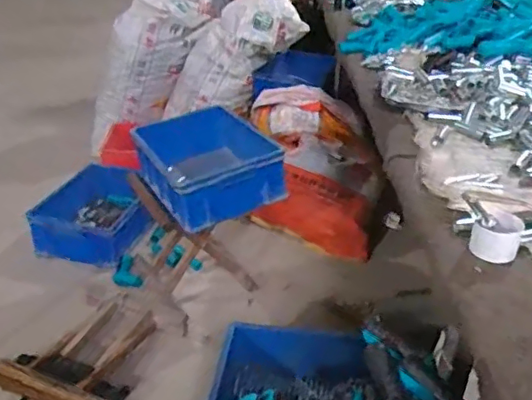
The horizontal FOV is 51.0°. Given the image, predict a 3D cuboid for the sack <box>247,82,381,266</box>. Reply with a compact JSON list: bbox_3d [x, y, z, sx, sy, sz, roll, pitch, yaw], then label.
[{"bbox_3d":[0.147,-0.104,1.857,0.450,0.397,0.415,6,30,8],"label":"sack"}]

